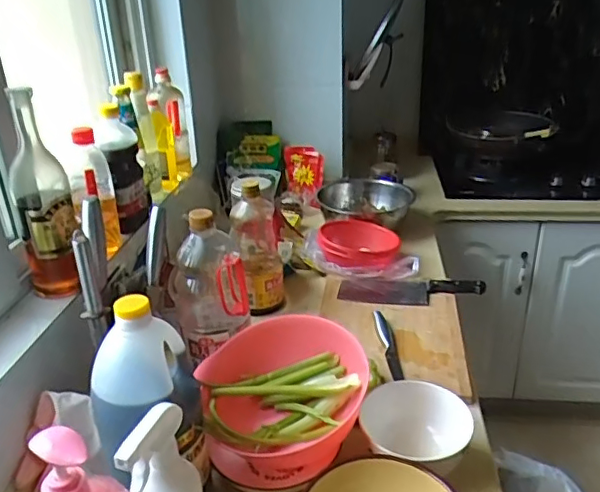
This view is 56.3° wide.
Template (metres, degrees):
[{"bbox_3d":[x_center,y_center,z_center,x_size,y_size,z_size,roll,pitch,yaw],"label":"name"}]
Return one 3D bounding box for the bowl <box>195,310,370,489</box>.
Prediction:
[{"bbox_3d":[-0.027,0.212,0.760,0.229,0.150,0.163,-1,26,3],"label":"bowl"}]

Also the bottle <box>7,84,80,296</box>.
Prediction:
[{"bbox_3d":[-0.352,-0.066,0.763,0.073,0.285,0.057,-13,28,-21],"label":"bottle"}]

